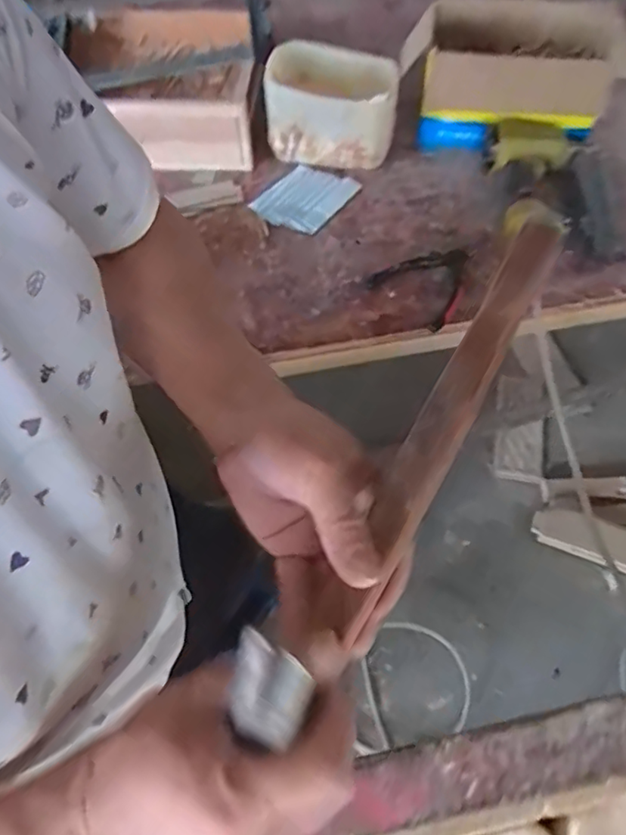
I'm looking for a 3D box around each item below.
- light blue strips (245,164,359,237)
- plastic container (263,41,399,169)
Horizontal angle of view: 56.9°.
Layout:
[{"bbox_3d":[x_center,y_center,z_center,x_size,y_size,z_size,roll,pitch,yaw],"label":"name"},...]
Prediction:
[{"bbox_3d":[-0.012,-0.311,0.820,0.110,0.009,0.124,31,68,19],"label":"light blue strips"},{"bbox_3d":[0.022,-0.435,0.826,0.177,0.119,0.144,17,60,11],"label":"plastic container"}]

